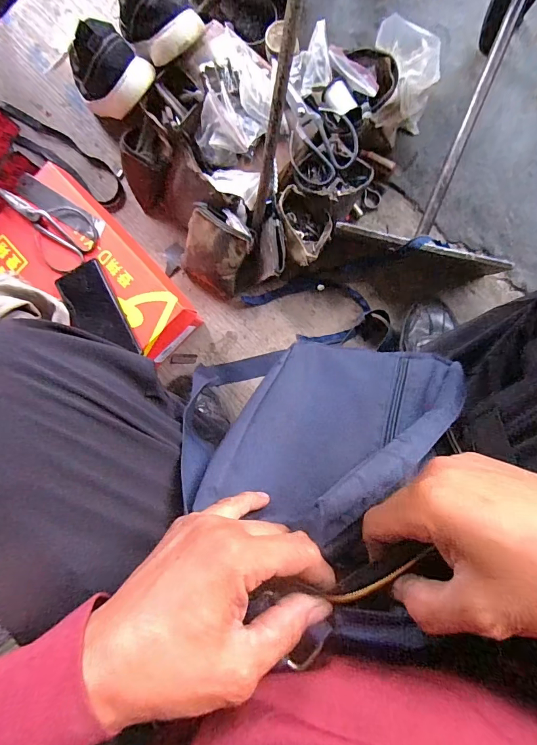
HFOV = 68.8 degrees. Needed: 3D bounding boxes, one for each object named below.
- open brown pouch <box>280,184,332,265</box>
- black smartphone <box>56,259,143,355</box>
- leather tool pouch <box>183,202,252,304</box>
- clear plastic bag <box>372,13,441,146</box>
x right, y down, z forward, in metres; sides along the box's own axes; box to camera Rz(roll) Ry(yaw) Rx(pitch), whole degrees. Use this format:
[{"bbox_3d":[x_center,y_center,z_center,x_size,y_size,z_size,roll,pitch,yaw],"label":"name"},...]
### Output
[{"bbox_3d":[0.058,-0.231,0.607,0.078,0.045,0.115,-24,105,-11],"label":"open brown pouch"},{"bbox_3d":[-0.251,-0.086,0.572,0.075,0.013,0.149,-26,81,4],"label":"black smartphone"},{"bbox_3d":[-0.088,-0.191,0.632,0.105,0.034,0.133,29,130,0],"label":"leather tool pouch"},{"bbox_3d":[0.201,-0.429,0.580,0.088,0.080,0.132,1,91,8],"label":"clear plastic bag"}]

